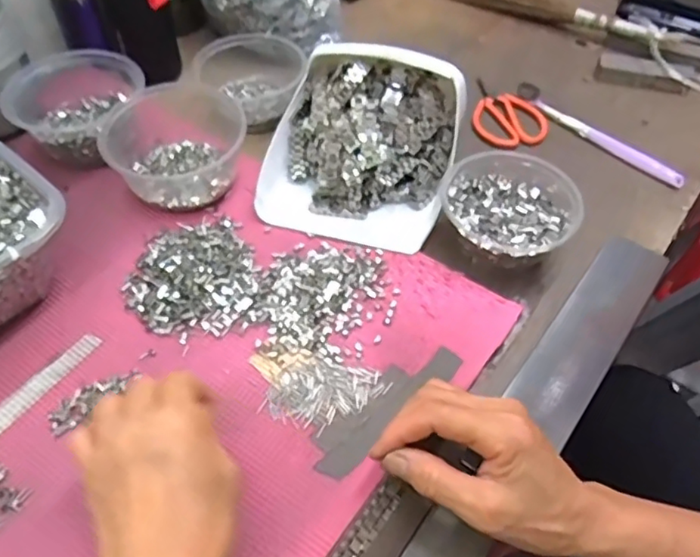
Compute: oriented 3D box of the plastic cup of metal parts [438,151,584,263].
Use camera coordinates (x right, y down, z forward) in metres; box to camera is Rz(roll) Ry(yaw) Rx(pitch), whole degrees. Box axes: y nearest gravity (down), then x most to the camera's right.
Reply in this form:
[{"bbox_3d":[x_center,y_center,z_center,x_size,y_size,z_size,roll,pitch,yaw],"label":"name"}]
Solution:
[{"bbox_3d":[0.121,-0.053,0.469,0.098,0.054,0.095,1,52,-1],"label":"plastic cup of metal parts"}]

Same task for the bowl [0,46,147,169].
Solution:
[{"bbox_3d":[-0.236,-0.152,0.518,0.102,0.051,0.099,1,52,-1],"label":"bowl"}]

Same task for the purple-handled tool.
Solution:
[{"bbox_3d":[0.234,-0.138,0.571,0.016,0.015,0.180,-34,63,-25],"label":"purple-handled tool"}]

